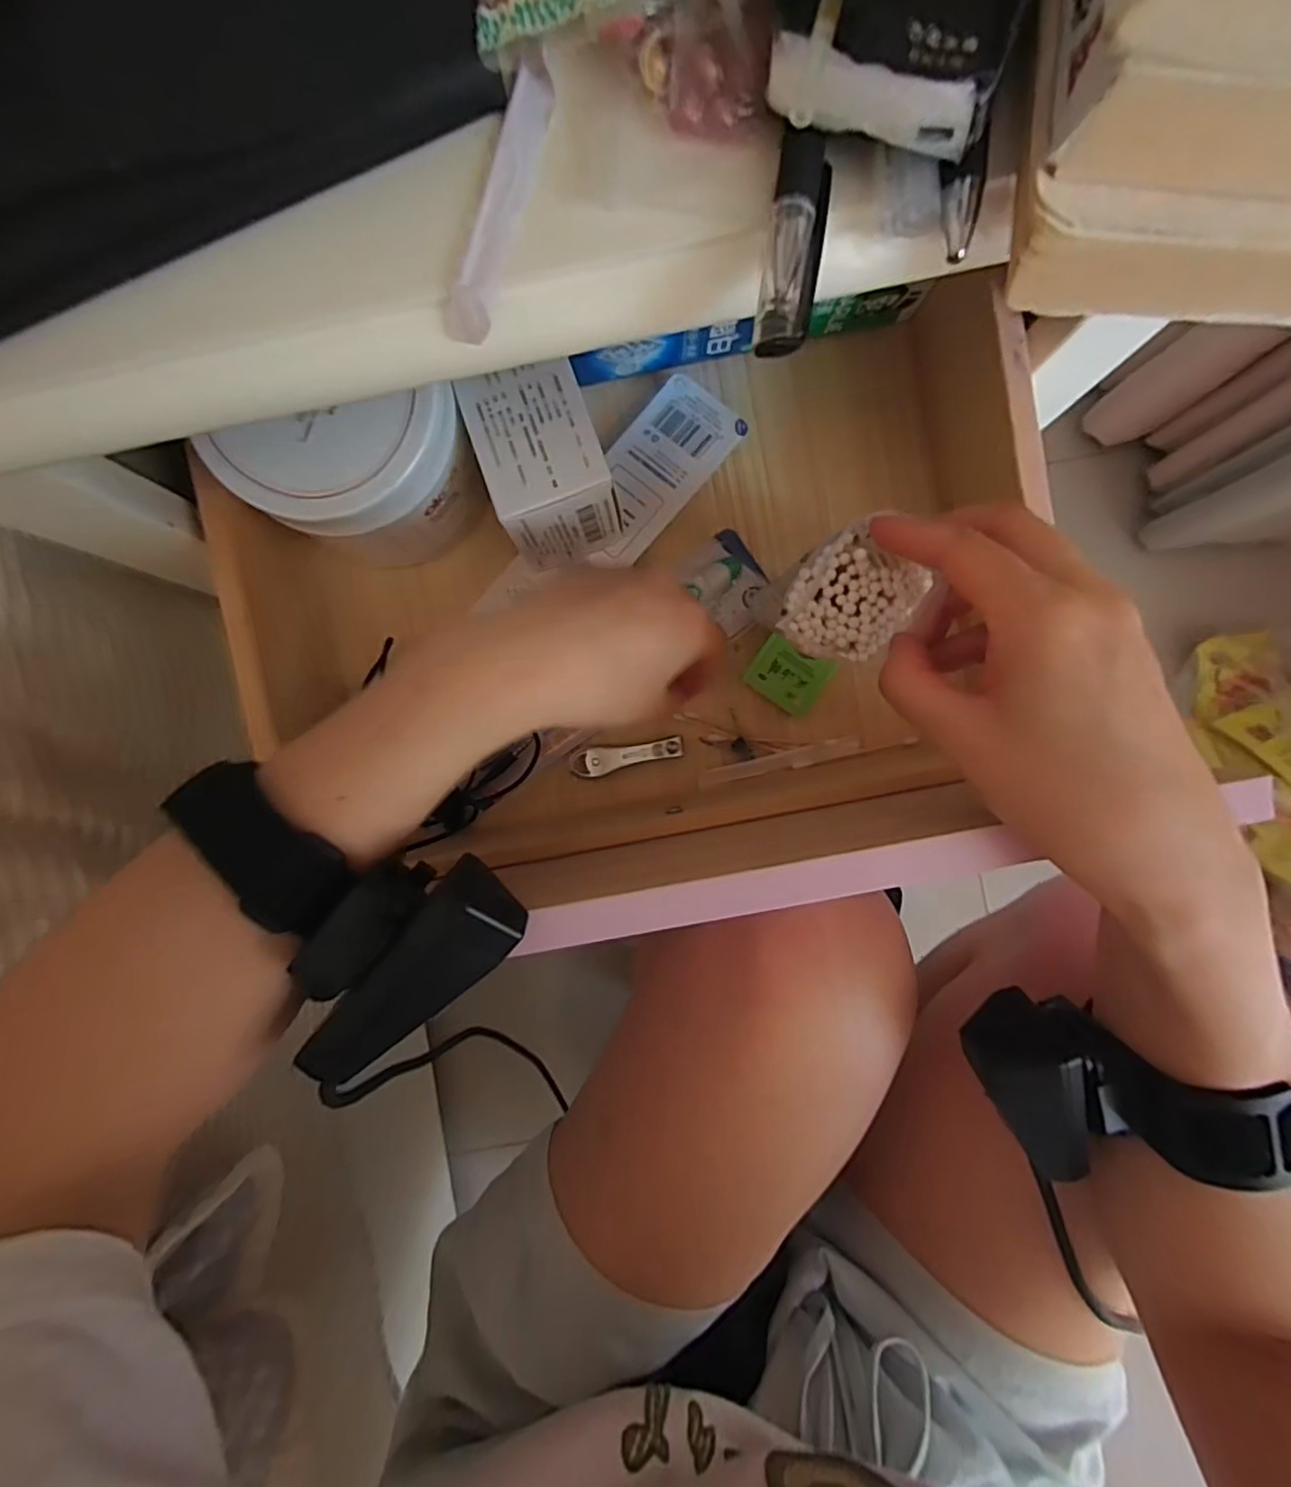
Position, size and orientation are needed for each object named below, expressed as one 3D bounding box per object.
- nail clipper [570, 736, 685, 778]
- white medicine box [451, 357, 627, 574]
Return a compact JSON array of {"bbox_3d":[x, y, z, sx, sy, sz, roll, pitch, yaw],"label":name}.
[{"bbox_3d":[-0.010,0.007,0.345,0.062,0.010,0.015,-10,89,1],"label":"nail clipper"},{"bbox_3d":[-0.047,-0.129,0.300,0.052,0.066,0.079,-20,88,1],"label":"white medicine box"}]

